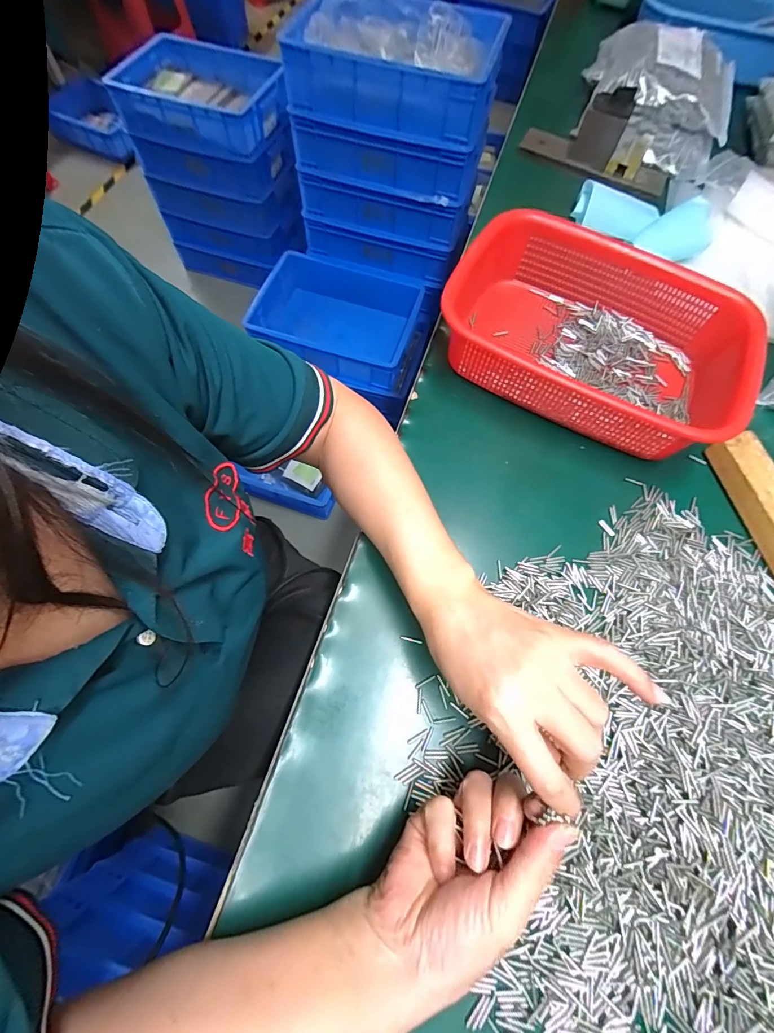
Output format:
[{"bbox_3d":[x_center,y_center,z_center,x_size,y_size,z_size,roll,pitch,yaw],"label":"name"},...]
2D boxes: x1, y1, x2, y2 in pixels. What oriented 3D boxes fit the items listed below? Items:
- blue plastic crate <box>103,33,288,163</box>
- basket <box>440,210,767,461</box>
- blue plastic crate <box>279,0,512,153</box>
[{"bbox_3d":[-0.502,-1.165,1.135,0.434,0.109,0.318,10,67,2],"label":"blue plastic crate"},{"bbox_3d":[0.204,-0.186,0.416,0.278,0.067,0.206,26,69,9],"label":"basket"},{"bbox_3d":[0.023,-0.942,0.852,0.400,0.114,0.296,15,68,4],"label":"blue plastic crate"}]

